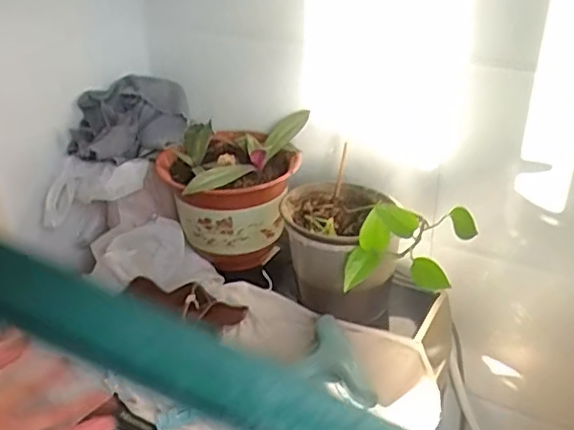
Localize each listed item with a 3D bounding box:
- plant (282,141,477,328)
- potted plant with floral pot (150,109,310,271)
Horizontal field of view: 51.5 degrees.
[{"bbox_3d":[0.111,0.056,0.829,0.154,0.188,0.250,-23,36,-32],"label":"plant"},{"bbox_3d":[-0.080,-0.030,0.965,0.232,0.187,0.223,-5,30,-5],"label":"potted plant with floral pot"}]

